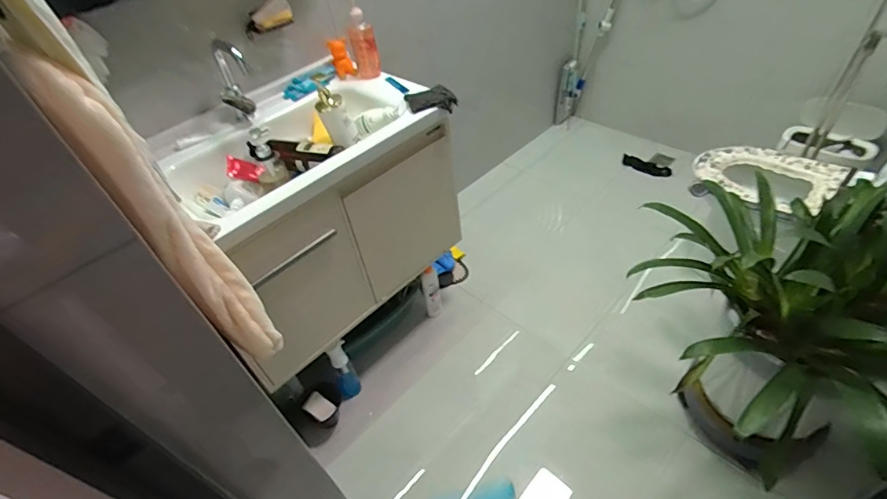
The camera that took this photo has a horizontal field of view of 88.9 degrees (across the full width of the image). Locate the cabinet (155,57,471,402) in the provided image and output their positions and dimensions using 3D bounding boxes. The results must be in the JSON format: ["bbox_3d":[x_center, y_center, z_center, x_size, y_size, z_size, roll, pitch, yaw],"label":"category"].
[{"bbox_3d":[-0.391,-0.147,1.341,0.747,0.539,0.522,-37,51,-25],"label":"cabinet"}]

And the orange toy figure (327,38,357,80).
[{"bbox_3d":[-0.322,-0.602,1.427,0.057,0.120,0.043,-25,12,-16],"label":"orange toy figure"}]

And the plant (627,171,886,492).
[{"bbox_3d":[0.831,0.199,1.121,0.715,0.658,0.693,-16,45,-7],"label":"plant"}]

